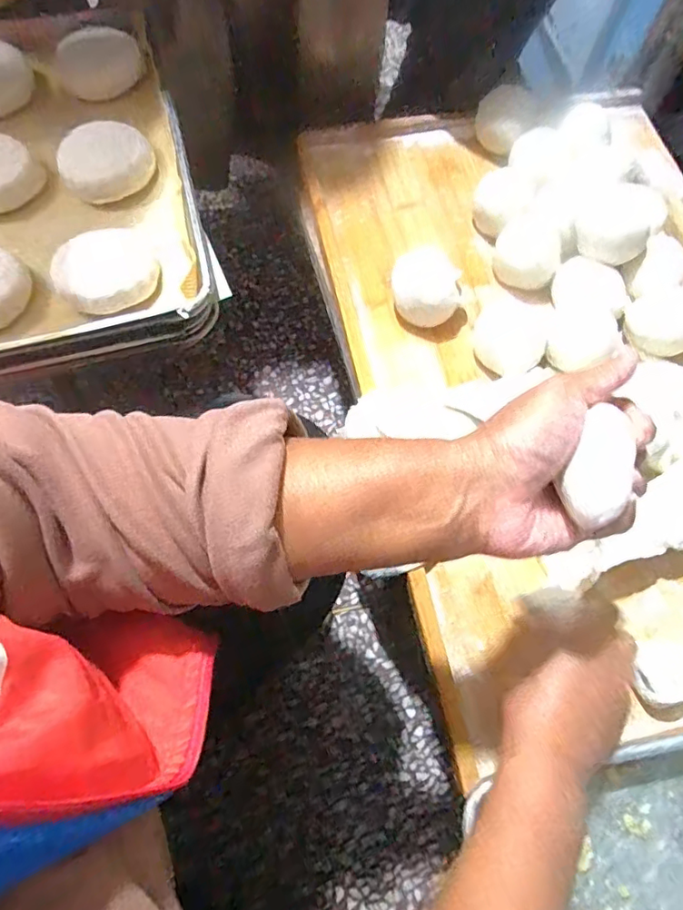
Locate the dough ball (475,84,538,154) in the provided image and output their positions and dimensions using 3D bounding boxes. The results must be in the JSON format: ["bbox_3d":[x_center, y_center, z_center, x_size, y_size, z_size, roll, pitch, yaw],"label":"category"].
[{"bbox_3d":[0.188,-0.383,0.626,0.066,0.045,0.063,0,70,0],"label":"dough ball"}]

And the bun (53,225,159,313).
[{"bbox_3d":[-0.198,-0.157,0.460,0.084,0.020,0.084,0,70,0],"label":"bun"}]

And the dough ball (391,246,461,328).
[{"bbox_3d":[0.083,-0.166,0.543,0.064,0.043,0.065,0,70,0],"label":"dough ball"}]

